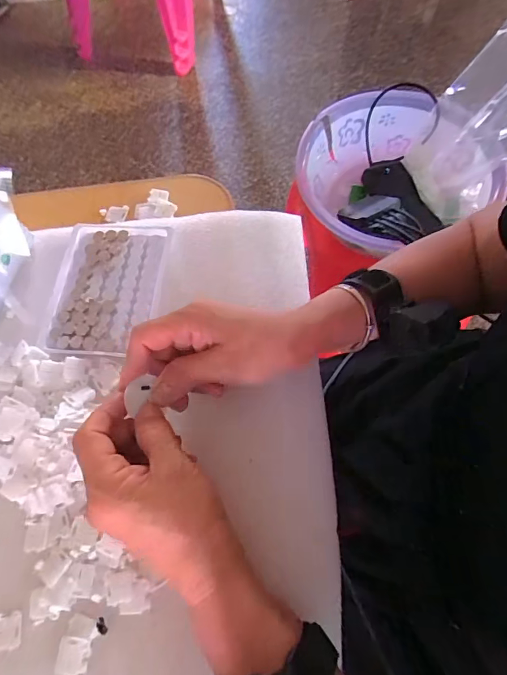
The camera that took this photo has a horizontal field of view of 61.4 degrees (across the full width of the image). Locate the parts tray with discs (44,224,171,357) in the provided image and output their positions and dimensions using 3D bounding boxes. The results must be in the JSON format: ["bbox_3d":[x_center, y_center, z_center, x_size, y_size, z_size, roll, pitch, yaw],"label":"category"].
[{"bbox_3d":[-0.128,-0.045,0.375,0.087,0.009,0.128,5,68,5],"label":"parts tray with discs"}]

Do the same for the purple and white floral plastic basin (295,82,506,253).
[{"bbox_3d":[0.206,-0.244,0.659,0.254,0.130,0.267,-1,67,3],"label":"purple and white floral plastic basin"}]

